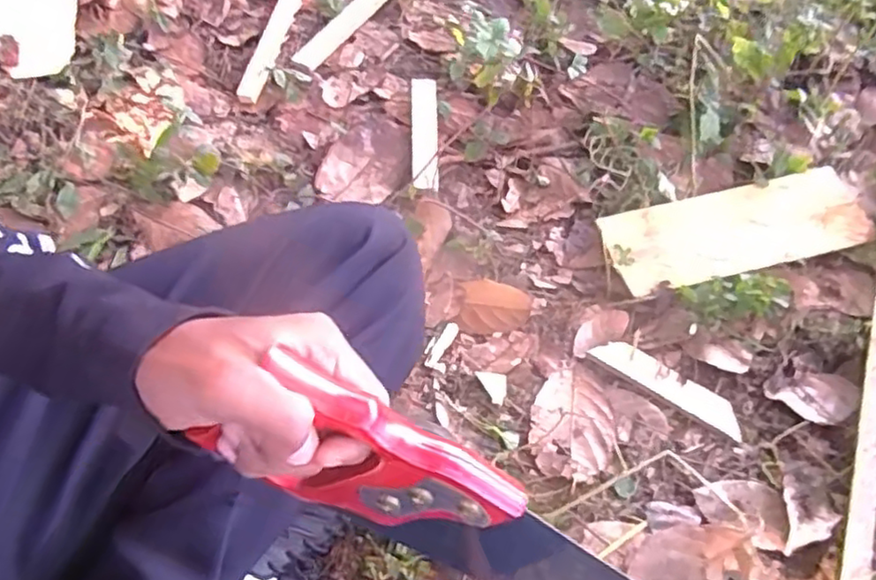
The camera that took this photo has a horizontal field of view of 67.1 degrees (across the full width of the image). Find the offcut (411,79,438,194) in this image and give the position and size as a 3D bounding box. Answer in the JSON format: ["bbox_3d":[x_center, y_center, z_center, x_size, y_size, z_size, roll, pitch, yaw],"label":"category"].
[{"bbox_3d":[-0.017,-0.204,0.854,0.035,0.020,0.181,0,55,-4],"label":"offcut"}]

